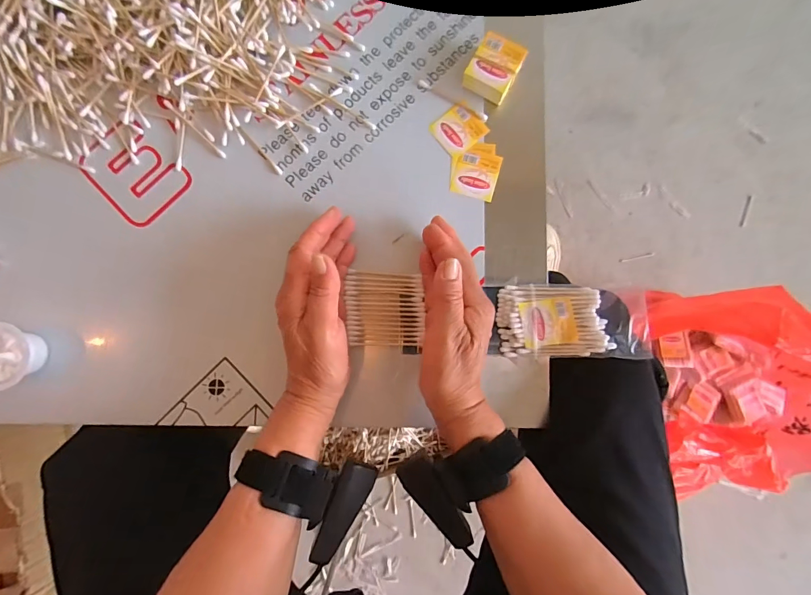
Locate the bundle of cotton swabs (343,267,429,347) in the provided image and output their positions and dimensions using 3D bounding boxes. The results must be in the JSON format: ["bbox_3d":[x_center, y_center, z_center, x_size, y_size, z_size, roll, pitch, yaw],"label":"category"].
[{"bbox_3d":[-0.019,0.010,0.353,0.066,0.006,0.066,0,88,-1],"label":"bundle of cotton swabs"}]

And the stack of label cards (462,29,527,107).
[{"bbox_3d":[0.079,-0.203,0.356,0.041,0.024,0.048,29,88,0],"label":"stack of label cards"}]

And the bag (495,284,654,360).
[{"bbox_3d":[0.142,0.020,0.340,0.118,0.032,0.062,0,88,-1],"label":"bag"}]

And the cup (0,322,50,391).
[{"bbox_3d":[-0.335,0.049,0.336,0.049,0.034,0.054,5,88,-1],"label":"cup"}]

